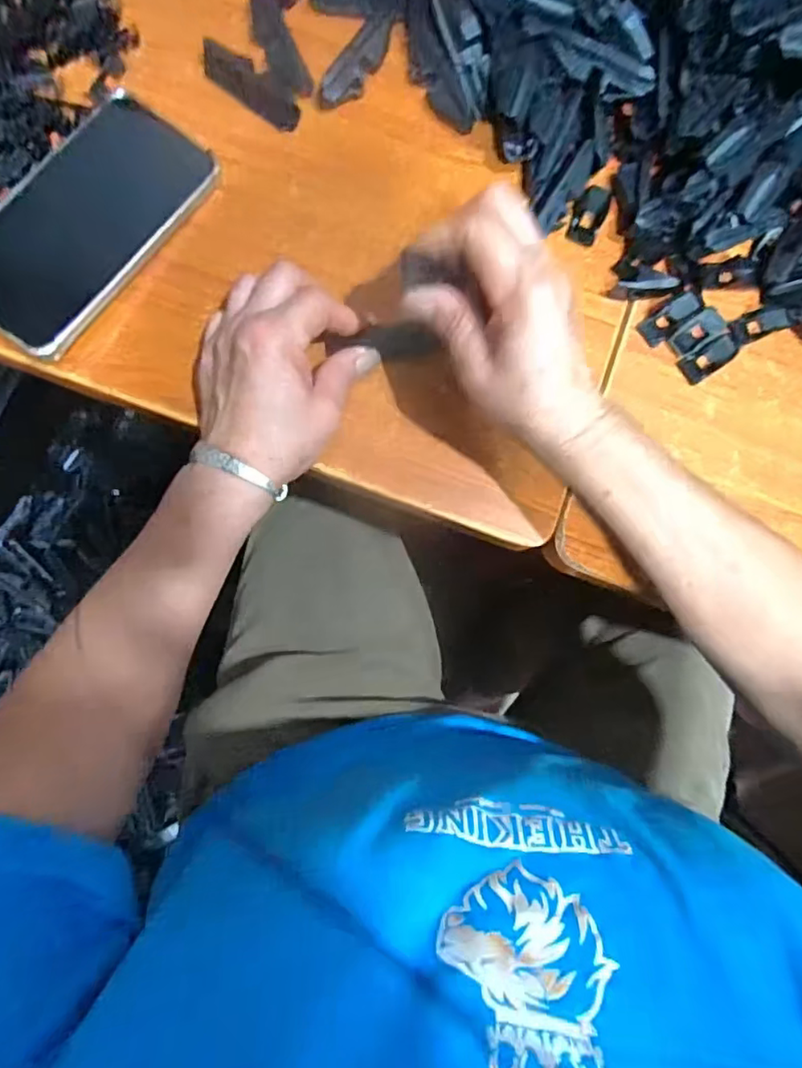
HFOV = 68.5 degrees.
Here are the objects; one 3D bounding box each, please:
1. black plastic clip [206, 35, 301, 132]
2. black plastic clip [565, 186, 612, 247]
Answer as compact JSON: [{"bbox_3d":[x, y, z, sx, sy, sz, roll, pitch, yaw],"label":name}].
[{"bbox_3d":[-0.097,-0.294,0.385,0.071,0.009,0.022,36,83,0],"label":"black plastic clip"},{"bbox_3d":[0.124,-0.214,0.390,0.022,0.008,0.042,26,83,-1],"label":"black plastic clip"}]

